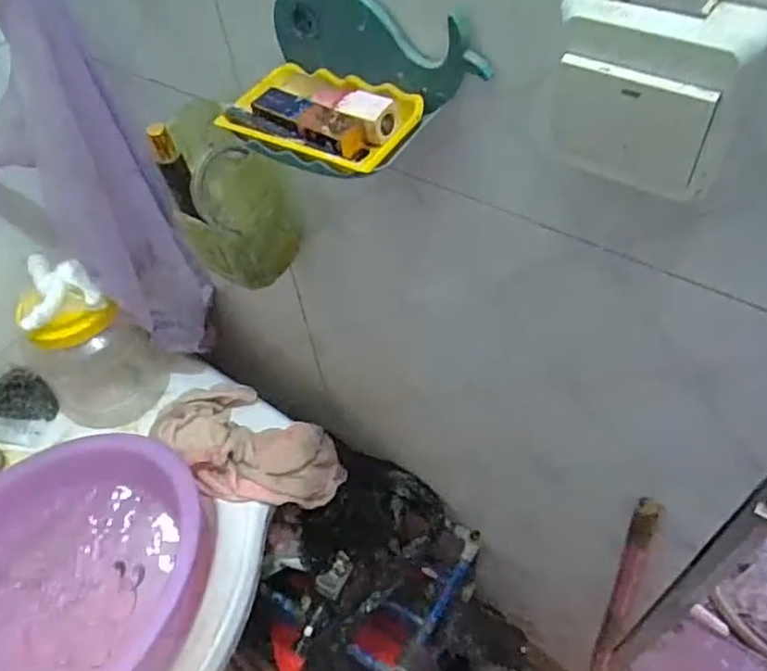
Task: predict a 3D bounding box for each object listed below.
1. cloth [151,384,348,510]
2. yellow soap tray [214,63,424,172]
[{"bbox_3d":[-0.162,0.138,0.765,0.192,0.130,0.132,22,57,21],"label":"cloth"},{"bbox_3d":[-0.037,-0.136,0.388,0.116,0.015,0.069,27,59,24],"label":"yellow soap tray"}]

